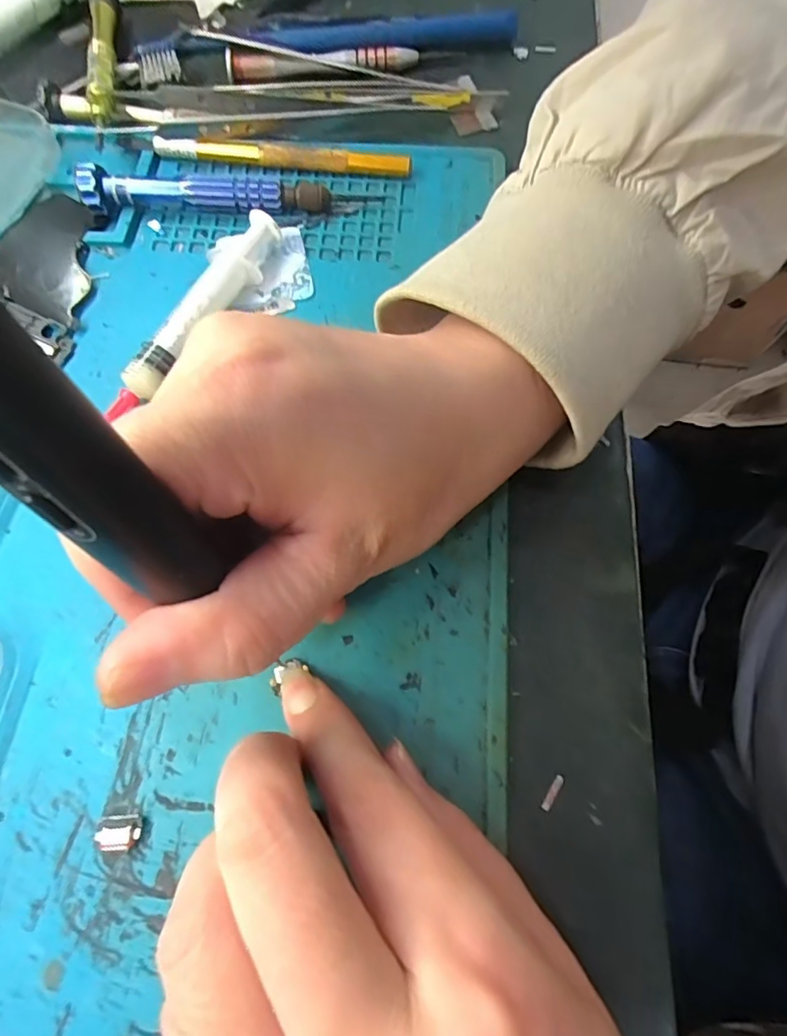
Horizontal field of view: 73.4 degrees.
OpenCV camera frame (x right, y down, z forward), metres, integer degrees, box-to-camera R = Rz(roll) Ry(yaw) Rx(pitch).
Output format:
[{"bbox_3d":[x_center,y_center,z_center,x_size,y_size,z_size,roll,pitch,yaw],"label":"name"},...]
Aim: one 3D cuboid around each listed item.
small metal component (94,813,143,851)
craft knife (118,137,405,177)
[{"bbox_3d":[-0.076,0.087,0.146,0.011,0.005,0.008,-4,70,-3],"label":"small metal component"},{"bbox_3d":[-0.057,-0.163,0.234,0.129,0.007,0.007,6,69,2],"label":"craft knife"}]

